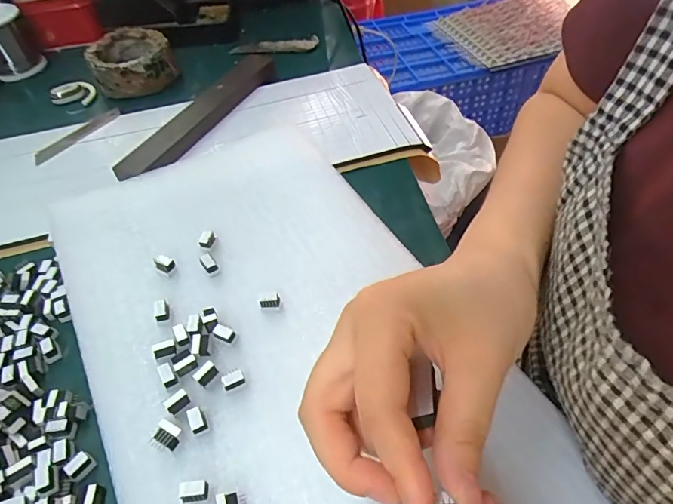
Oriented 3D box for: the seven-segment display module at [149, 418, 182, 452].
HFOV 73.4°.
[{"bbox_3d":[-0.086,0.095,0.231,0.013,0.010,0.013,19,53,20],"label":"seven-segment display module"}]

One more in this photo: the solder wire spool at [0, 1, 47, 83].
[{"bbox_3d":[-0.380,-0.240,0.514,0.061,0.064,0.054,-27,52,-18],"label":"solder wire spool"}]

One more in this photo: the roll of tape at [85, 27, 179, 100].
[{"bbox_3d":[-0.221,-0.211,0.495,0.082,0.036,0.082,-13,49,-7],"label":"roll of tape"}]

